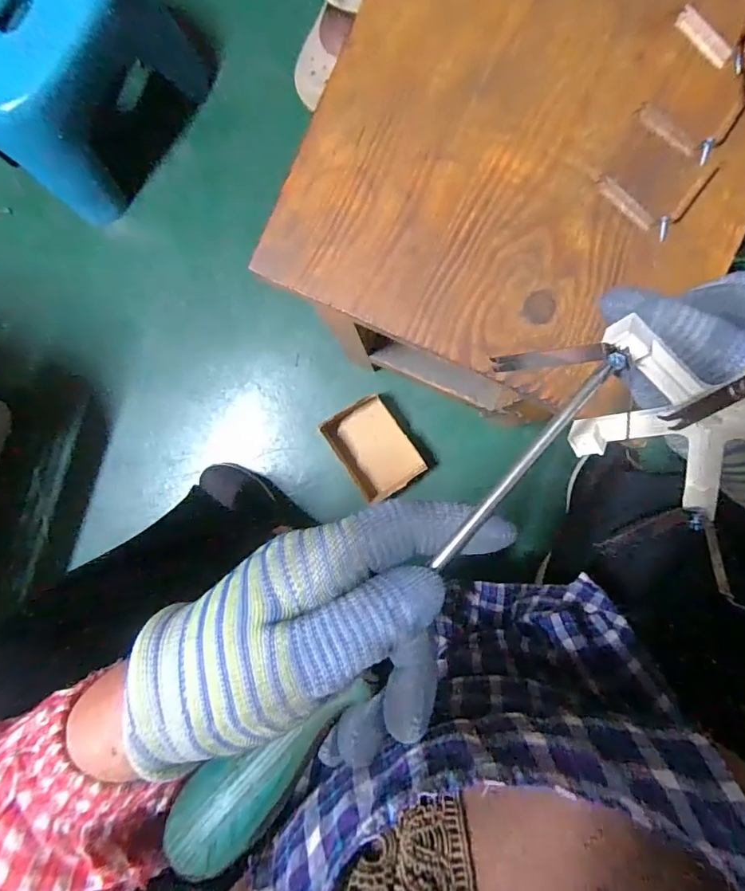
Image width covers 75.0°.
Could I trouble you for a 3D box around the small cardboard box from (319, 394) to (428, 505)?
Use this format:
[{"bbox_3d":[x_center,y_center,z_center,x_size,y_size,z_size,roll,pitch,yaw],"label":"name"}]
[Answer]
[{"bbox_3d":[0.002,0.002,0.726,0.101,0.043,0.144,-33,89,3],"label":"small cardboard box"}]

